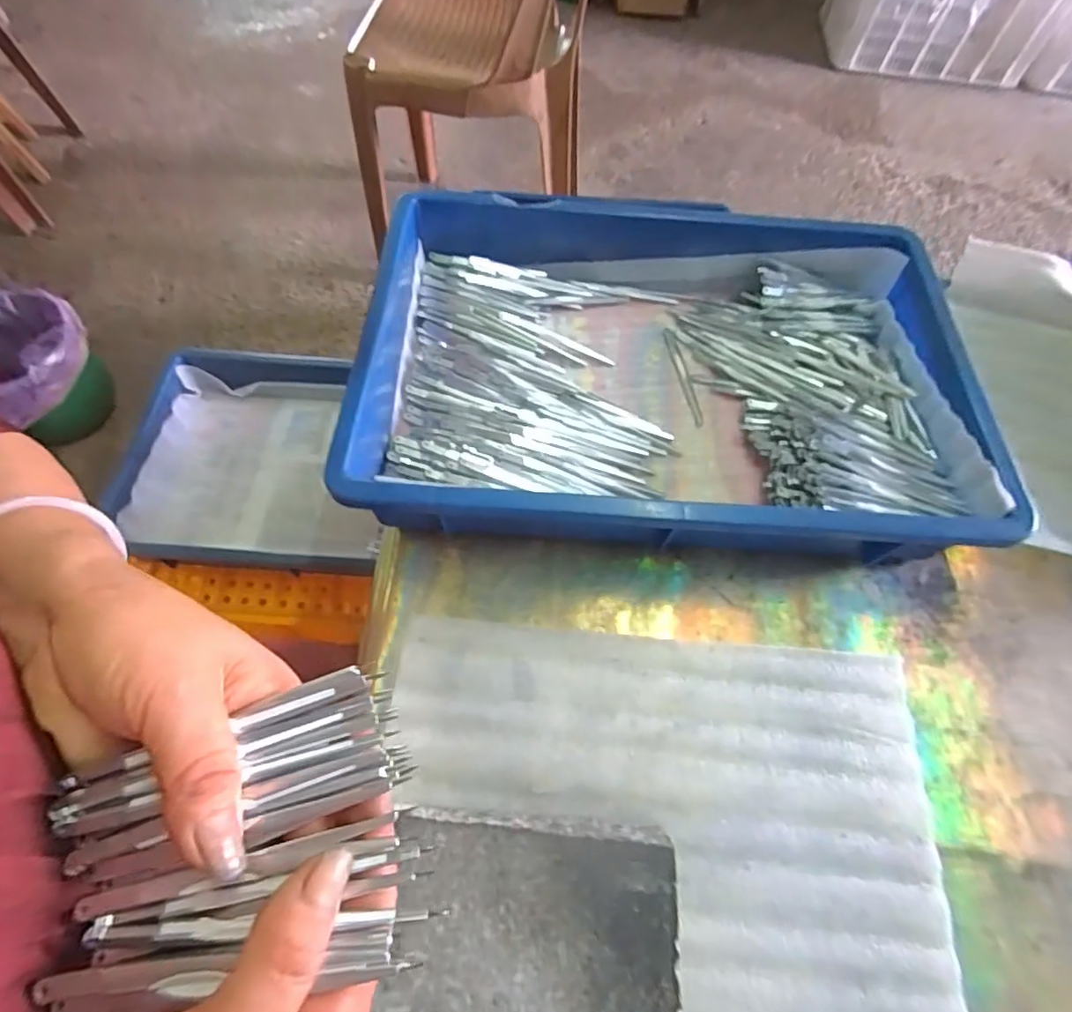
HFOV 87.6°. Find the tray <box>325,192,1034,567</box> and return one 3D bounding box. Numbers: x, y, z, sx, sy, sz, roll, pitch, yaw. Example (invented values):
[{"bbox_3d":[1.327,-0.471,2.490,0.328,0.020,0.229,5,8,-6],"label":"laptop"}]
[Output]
[{"bbox_3d":[0.091,-0.100,0.422,0.424,0.077,0.278,5,63,-1],"label":"tray"}]

